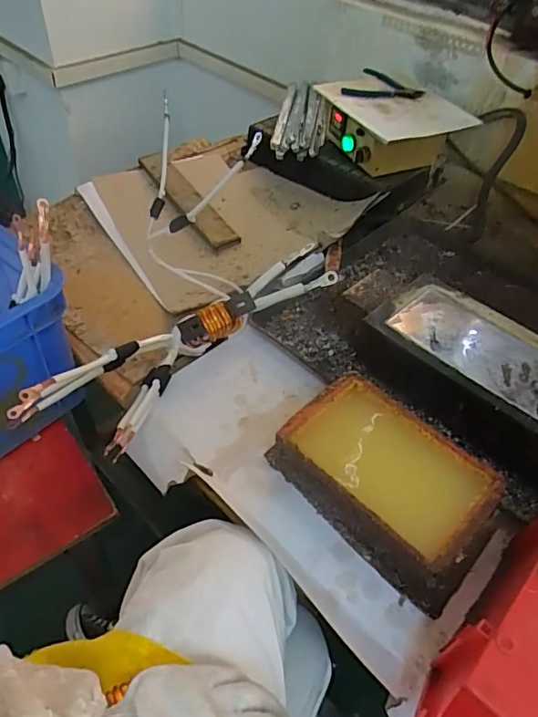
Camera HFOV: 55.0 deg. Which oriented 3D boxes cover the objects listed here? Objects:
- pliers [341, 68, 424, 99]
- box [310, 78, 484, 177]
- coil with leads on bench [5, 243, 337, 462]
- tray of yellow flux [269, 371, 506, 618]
[{"bbox_3d":[0.213,-0.510,0.979,0.135,0.015,0.113,30,52,21],"label":"pliers"},{"bbox_3d":[0.221,-0.438,0.977,0.197,0.100,0.258,-14,50,-17],"label":"box"},{"bbox_3d":[-0.084,-0.027,0.645,0.085,0.089,0.448,36,55,26],"label":"coil with leads on bench"},{"bbox_3d":[0.119,0.122,0.537,0.137,0.065,0.225,-34,58,-30],"label":"tray of yellow flux"}]

